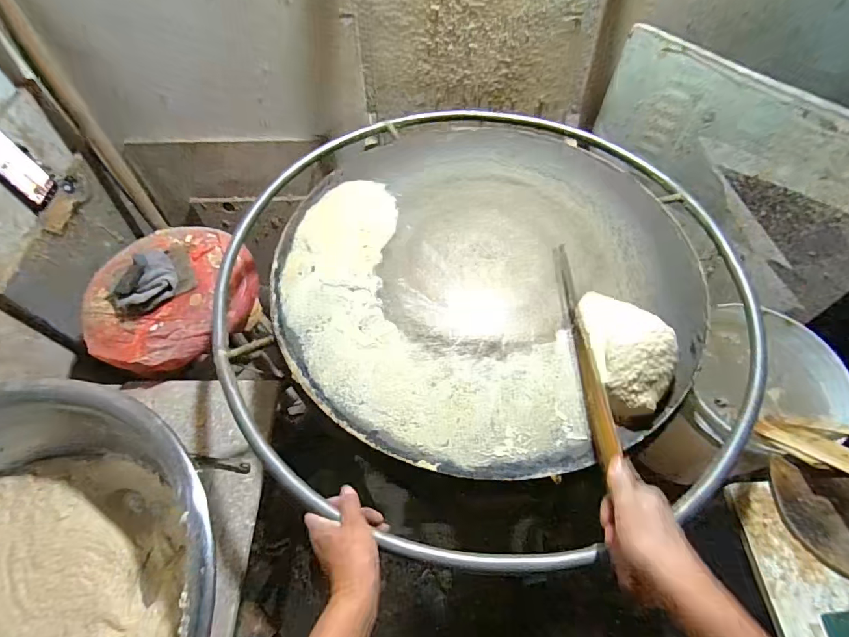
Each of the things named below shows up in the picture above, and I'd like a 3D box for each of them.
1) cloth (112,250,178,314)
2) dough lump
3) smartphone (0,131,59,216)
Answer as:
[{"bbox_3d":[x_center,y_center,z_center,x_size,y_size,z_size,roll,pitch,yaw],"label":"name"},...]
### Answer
[{"bbox_3d":[-0.517,-0.062,0.809,0.117,0.048,0.091,-36,62,-19],"label":"cloth"},{"bbox_3d":[0.254,0.030,0.550,0.089,0.066,0.161,-3,57,0],"label":"dough lump"},{"bbox_3d":[-0.816,-0.296,0.867,0.011,0.155,0.093,-9,50,11],"label":"smartphone"}]

